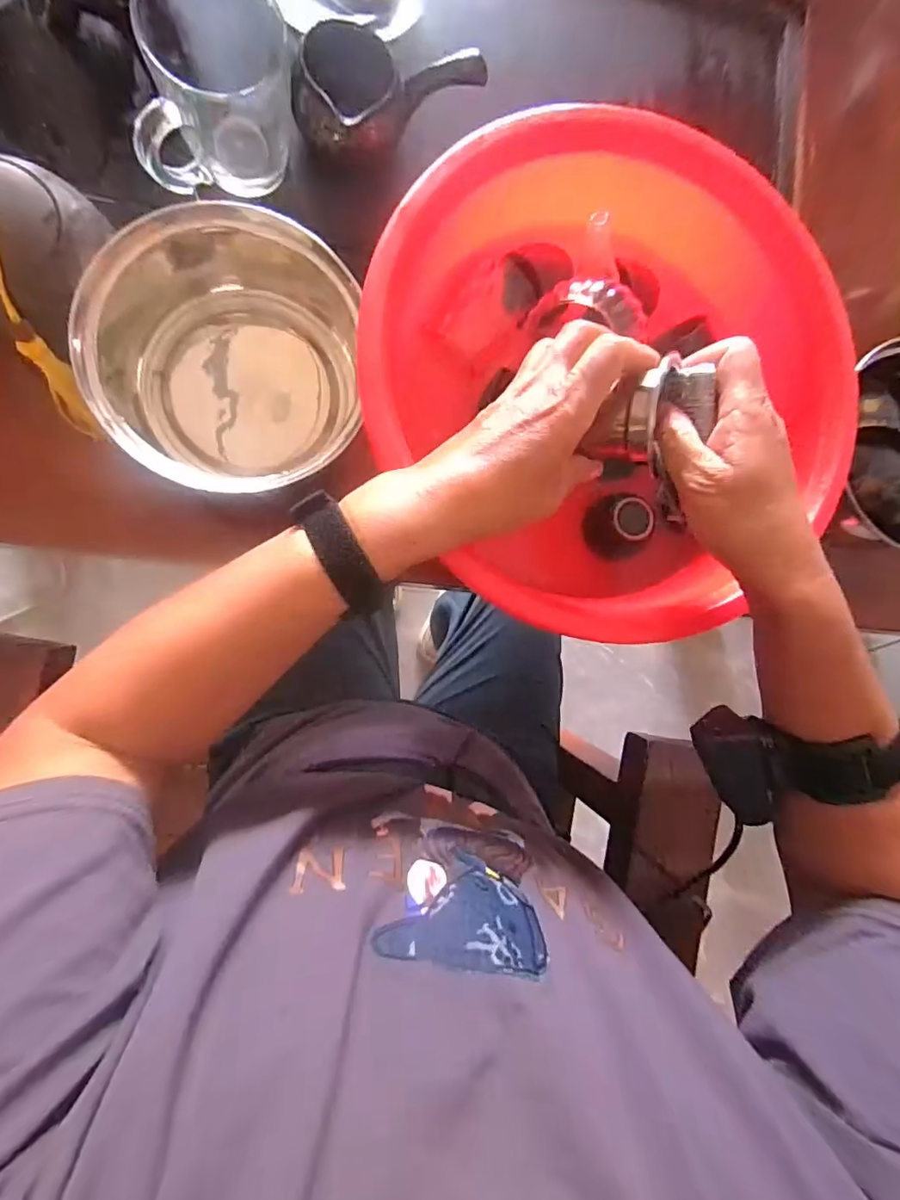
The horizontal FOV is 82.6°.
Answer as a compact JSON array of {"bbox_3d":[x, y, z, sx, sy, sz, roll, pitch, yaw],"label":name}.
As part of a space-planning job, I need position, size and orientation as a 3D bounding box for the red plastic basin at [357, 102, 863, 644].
[{"bbox_3d":[0.097,-0.146,0.363,0.309,0.094,0.322,0,88,-8],"label":"red plastic basin"}]

